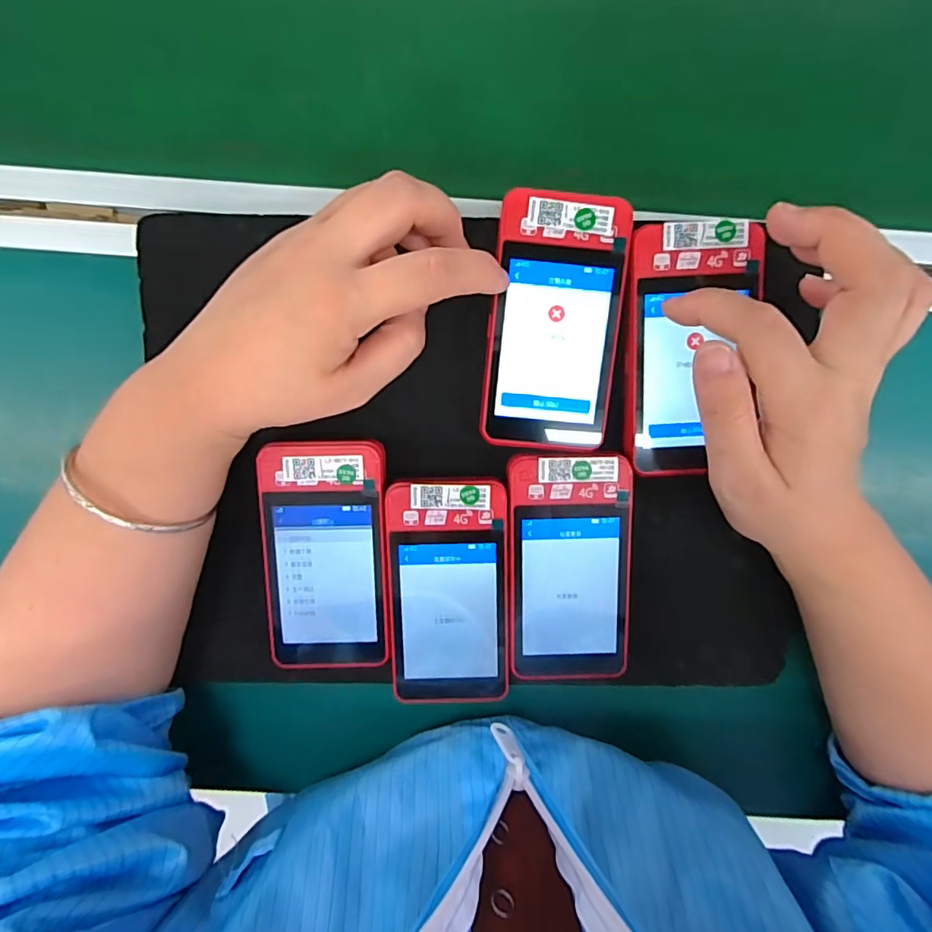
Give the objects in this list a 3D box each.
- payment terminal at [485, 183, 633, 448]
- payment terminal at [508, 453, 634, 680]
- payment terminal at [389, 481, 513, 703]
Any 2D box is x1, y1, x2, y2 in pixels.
[{"bbox_3d":[0.042,-0.067,0.250,0.061,0.013,0.116,5,95,0],"label":"payment terminal"},{"bbox_3d":[0.053,0.053,0.267,0.061,0.012,0.118,-1,99,0],"label":"payment terminal"},{"bbox_3d":[-0.009,0.069,0.275,0.060,0.026,0.127,-1,99,0],"label":"payment terminal"}]

